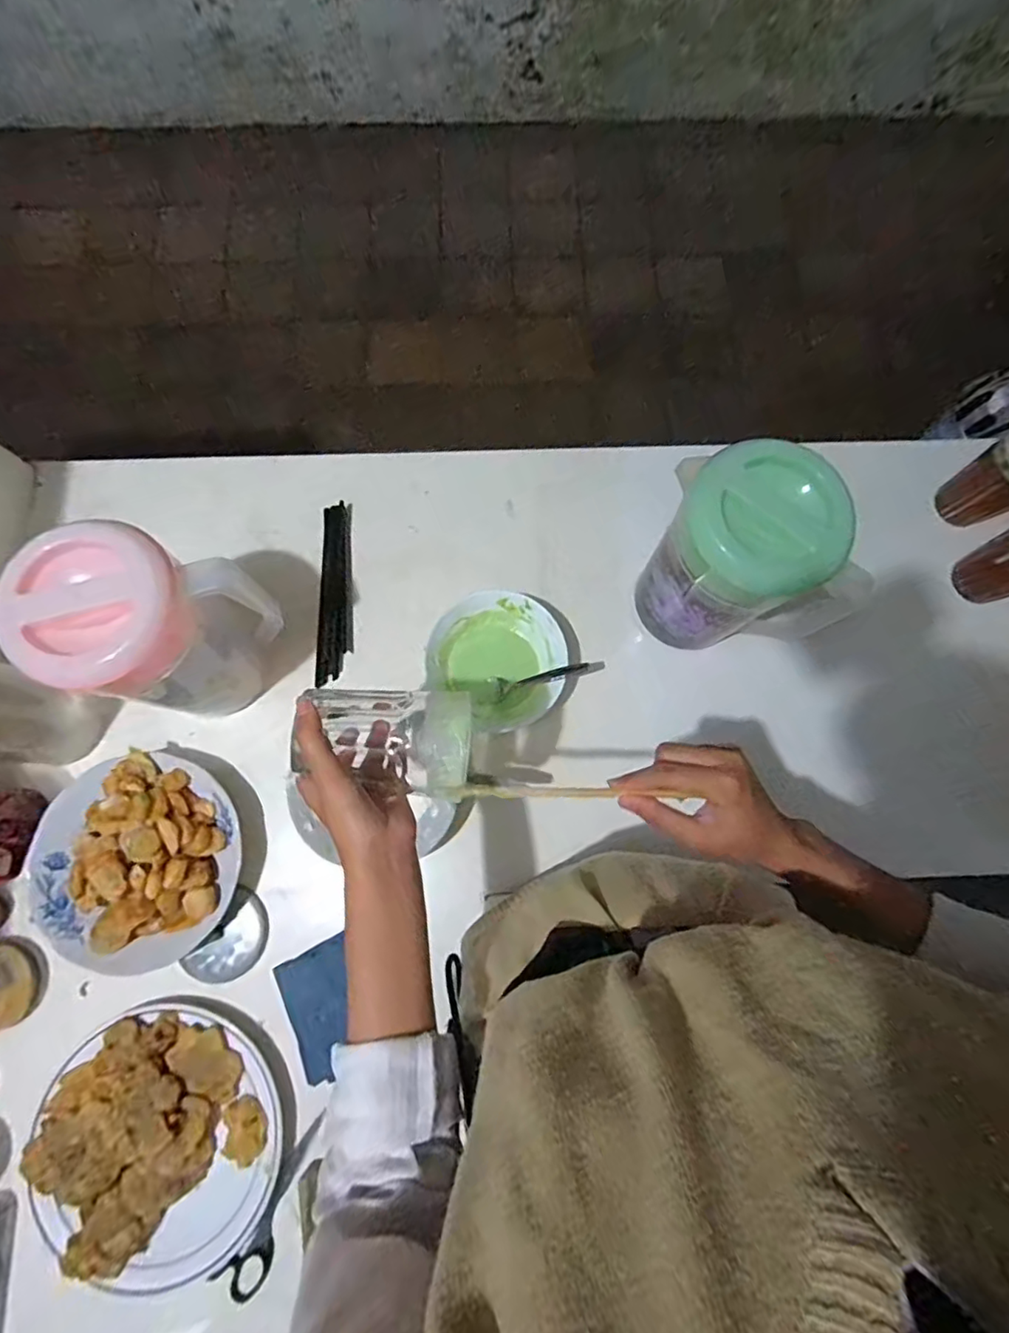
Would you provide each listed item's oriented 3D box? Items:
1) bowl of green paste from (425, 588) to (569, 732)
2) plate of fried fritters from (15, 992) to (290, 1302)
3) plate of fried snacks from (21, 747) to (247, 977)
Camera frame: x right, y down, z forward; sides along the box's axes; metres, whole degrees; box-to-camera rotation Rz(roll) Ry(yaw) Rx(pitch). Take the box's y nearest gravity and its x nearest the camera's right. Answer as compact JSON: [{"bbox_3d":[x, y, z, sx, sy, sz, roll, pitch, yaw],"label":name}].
[{"bbox_3d":[-0.009,-0.006,0.629,0.142,0.068,0.137,0,78,-1],"label":"bowl of green paste"},{"bbox_3d":[-0.306,0.420,0.508,0.214,0.047,0.198,0,78,-1],"label":"plate of fried fritters"},{"bbox_3d":[-0.356,0.183,0.554,0.197,0.050,0.191,0,78,-1],"label":"plate of fried snacks"}]

